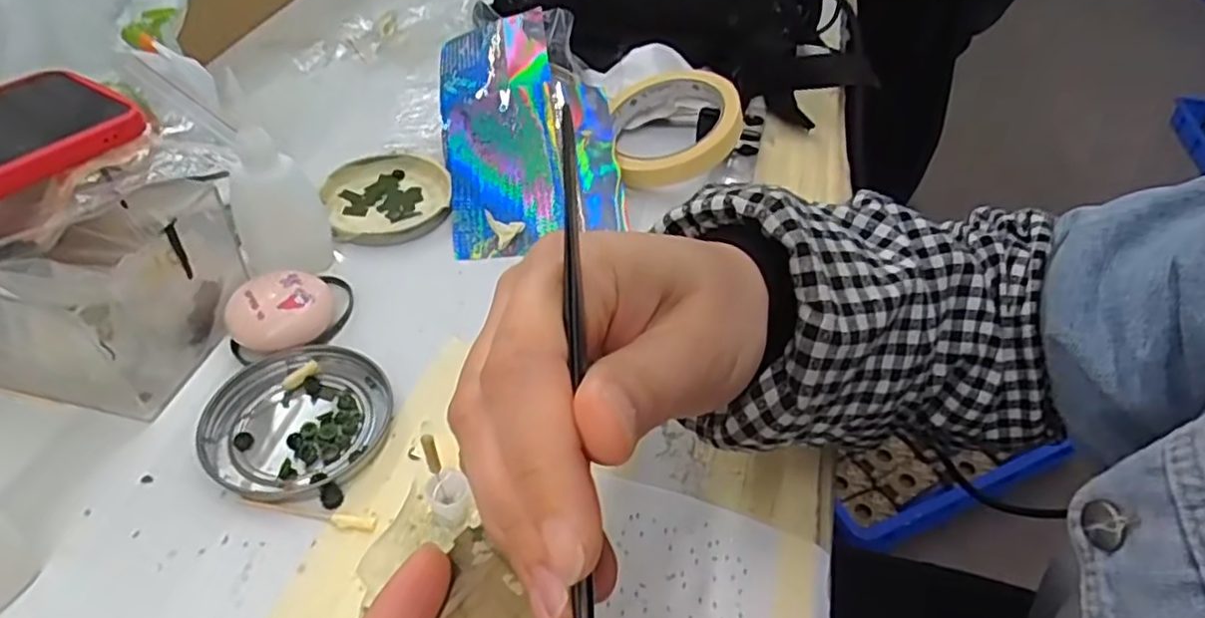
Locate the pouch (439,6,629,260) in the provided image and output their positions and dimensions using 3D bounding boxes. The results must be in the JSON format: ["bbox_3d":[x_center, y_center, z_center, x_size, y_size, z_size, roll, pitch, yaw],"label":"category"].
[{"bbox_3d":[-0.047,-0.117,0.440,0.105,0.036,0.189,-9,65,-4],"label":"pouch"}]

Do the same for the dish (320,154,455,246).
[{"bbox_3d":[-0.131,-0.069,0.432,0.074,0.010,0.079,2,45,-2],"label":"dish"}]

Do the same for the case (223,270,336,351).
[{"bbox_3d":[-0.158,0.002,0.348,0.048,0.022,0.036,-11,47,-15],"label":"case"}]

